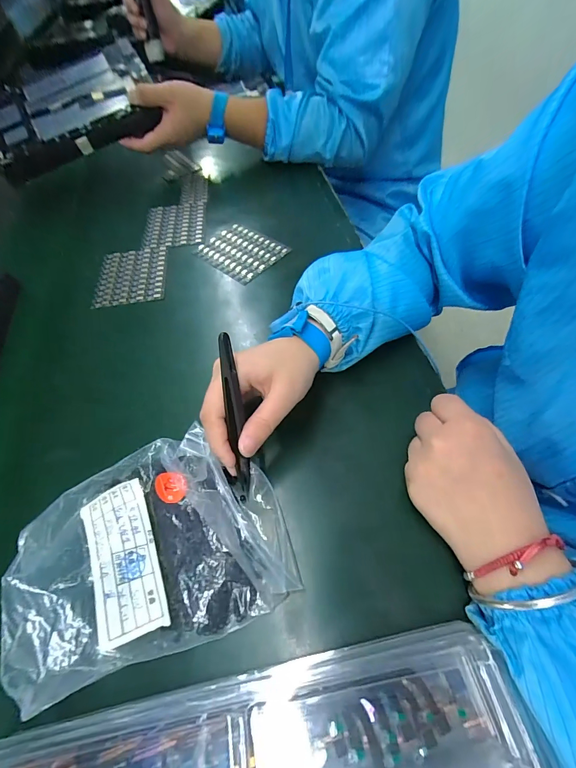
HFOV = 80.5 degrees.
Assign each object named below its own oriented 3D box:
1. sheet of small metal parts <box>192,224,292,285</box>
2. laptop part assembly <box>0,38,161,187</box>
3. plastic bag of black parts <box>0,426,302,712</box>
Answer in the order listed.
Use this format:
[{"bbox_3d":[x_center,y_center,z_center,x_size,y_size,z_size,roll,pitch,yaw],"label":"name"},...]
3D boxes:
[{"bbox_3d":[-0.060,-0.167,0.429,0.099,0.004,0.081,36,67,23],"label":"sheet of small metal parts"},{"bbox_3d":[-0.312,-0.390,0.477,0.232,0.028,0.149,-21,79,1],"label":"laptop part assembly"},{"bbox_3d":[-0.083,0.092,0.222,0.150,0.058,0.130,-18,54,-11],"label":"plastic bag of black parts"}]

